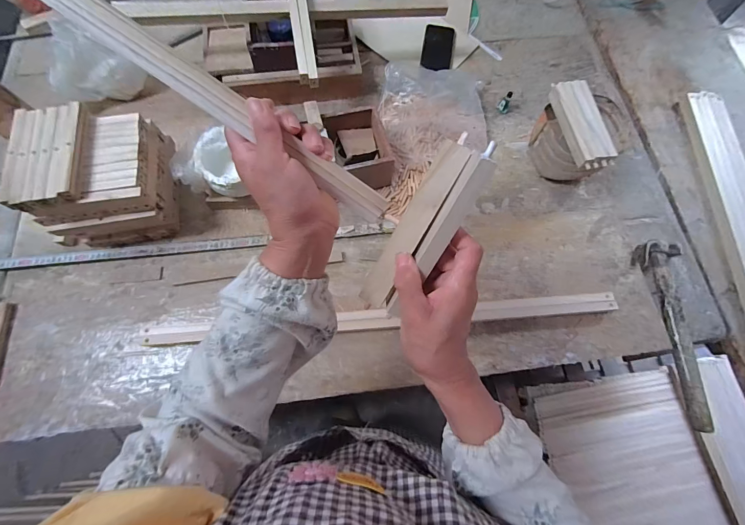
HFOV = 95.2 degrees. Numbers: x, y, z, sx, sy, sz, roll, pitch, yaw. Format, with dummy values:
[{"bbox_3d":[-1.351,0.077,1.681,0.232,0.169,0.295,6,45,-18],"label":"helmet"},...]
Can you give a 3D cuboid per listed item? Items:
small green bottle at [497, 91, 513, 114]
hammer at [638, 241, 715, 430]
[{"bbox_3d":[0.312,-0.373,0.799,0.025,0.047,0.030,29,72,8],"label":"small green bottle"},{"bbox_3d":[0.575,0.124,0.636,0.089,0.030,0.339,1,70,-2],"label":"hammer"}]

